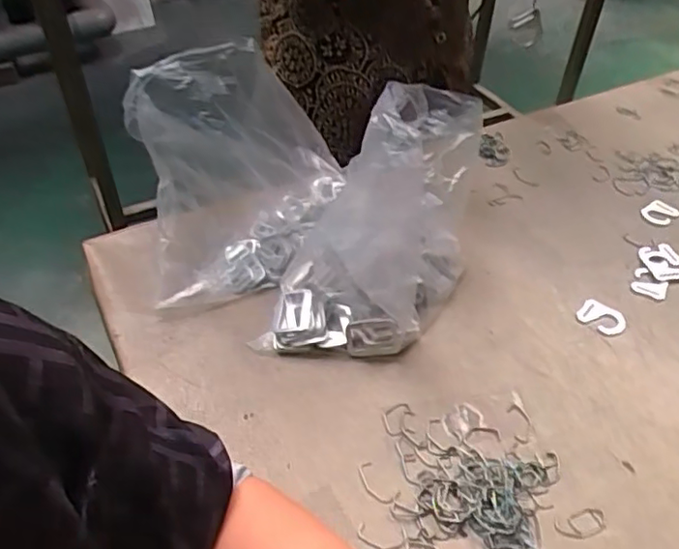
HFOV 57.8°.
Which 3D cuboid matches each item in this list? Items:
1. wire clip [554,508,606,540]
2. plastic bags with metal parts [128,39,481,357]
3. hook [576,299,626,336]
[{"bbox_3d":[0.186,0.192,0.471,0.041,0.004,0.020,-10,45,-13],"label":"wire clip"},{"bbox_3d":[-0.042,-0.084,0.602,0.315,0.206,0.221,16,45,14],"label":"plastic bags with metal parts"},{"bbox_3d":[0.269,0.044,0.629,0.043,0.005,0.039,33,51,27],"label":"hook"}]

